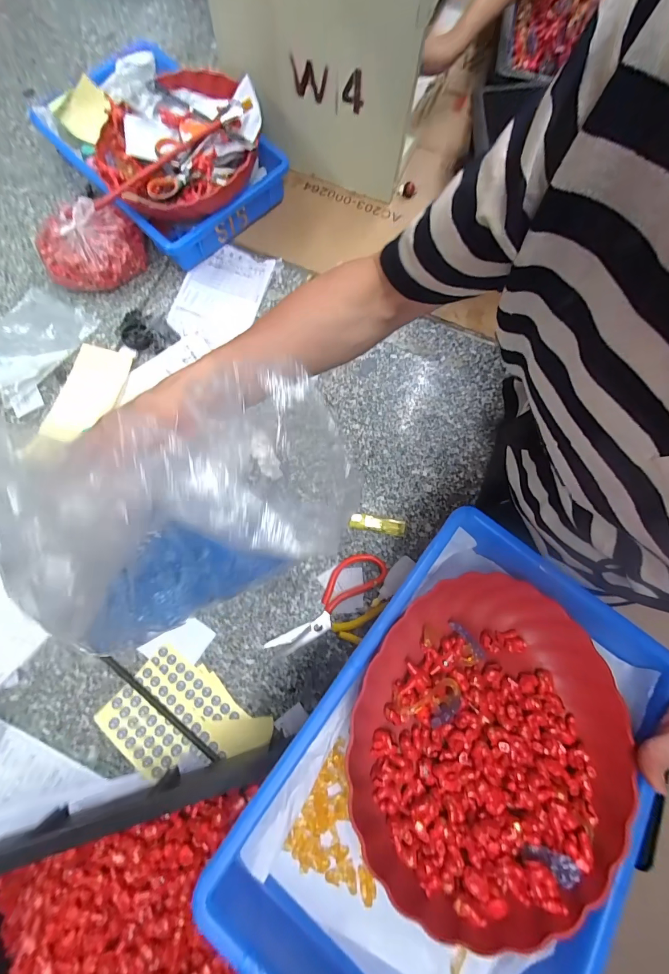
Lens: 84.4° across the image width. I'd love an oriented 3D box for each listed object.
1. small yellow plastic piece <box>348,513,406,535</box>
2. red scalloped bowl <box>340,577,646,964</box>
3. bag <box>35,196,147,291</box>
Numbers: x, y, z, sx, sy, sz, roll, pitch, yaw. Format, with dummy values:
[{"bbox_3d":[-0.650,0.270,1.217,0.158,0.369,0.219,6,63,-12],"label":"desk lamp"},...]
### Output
[{"bbox_3d":[0.061,0.053,0.527,0.078,0.011,0.021,9,69,4],"label":"small yellow plastic piece"},{"bbox_3d":[0.130,0.206,0.315,0.221,0.070,0.248,42,75,15],"label":"red scalloped bowl"},{"bbox_3d":[-0.374,-0.370,0.568,0.147,0.081,0.108,-25,71,-8],"label":"bag"}]

